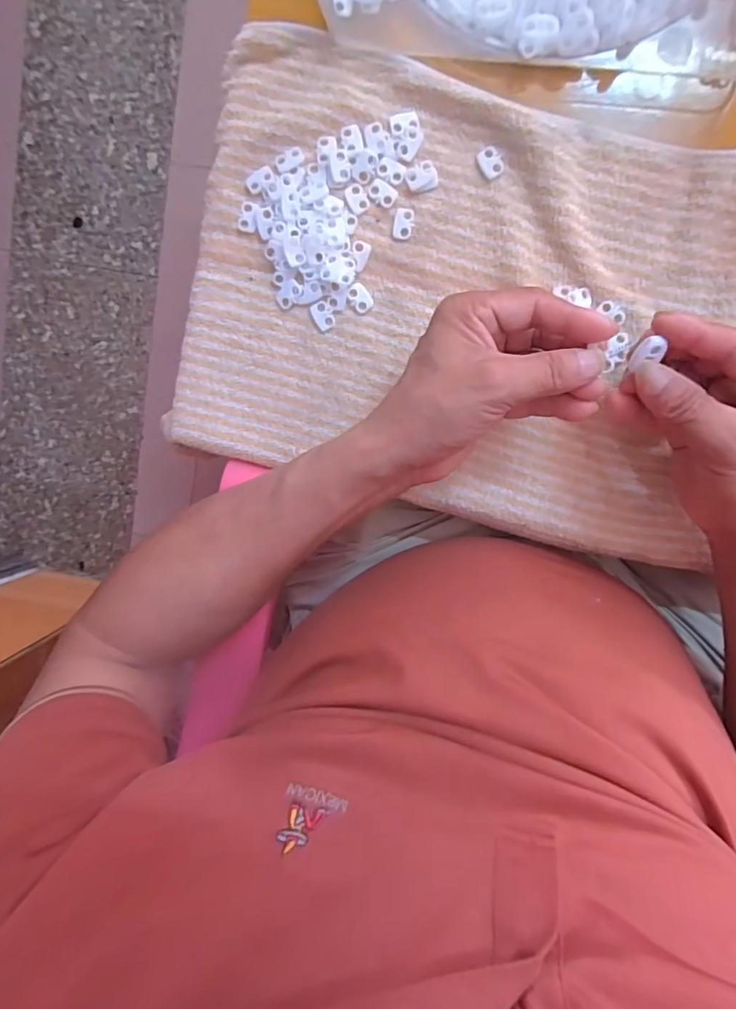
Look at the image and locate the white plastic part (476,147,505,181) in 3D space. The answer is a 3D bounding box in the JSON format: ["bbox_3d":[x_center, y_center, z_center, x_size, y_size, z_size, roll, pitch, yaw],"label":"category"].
[{"bbox_3d":[0.076,-0.214,0.324,0.014,0.004,0.019,-33,92,6],"label":"white plastic part"}]

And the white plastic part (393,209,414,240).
[{"bbox_3d":[0.023,-0.180,0.332,0.011,0.004,0.019,9,96,3],"label":"white plastic part"}]

